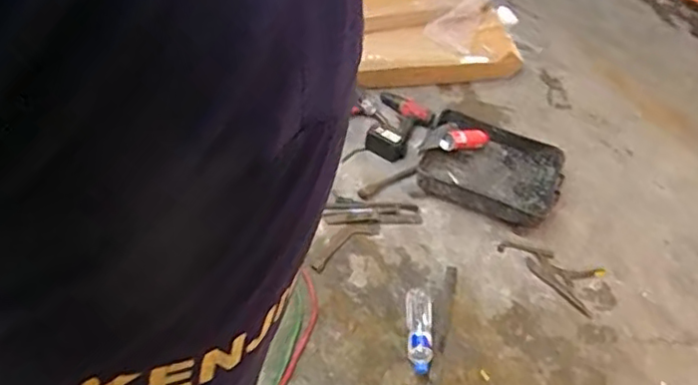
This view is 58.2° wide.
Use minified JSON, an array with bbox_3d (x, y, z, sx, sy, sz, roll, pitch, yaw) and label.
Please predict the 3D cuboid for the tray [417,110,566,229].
[{"bbox_3d":[0.412,-0.080,1.810,0.395,0.067,0.334,23,51,15],"label":"tray"}]

